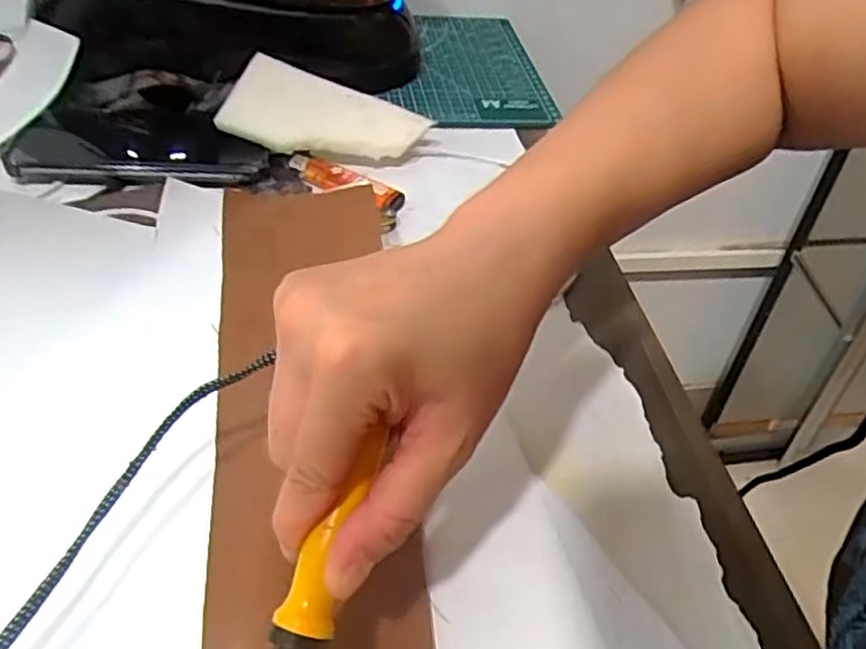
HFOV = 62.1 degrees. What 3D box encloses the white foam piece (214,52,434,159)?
[{"bbox_3d":[-0.073,-0.146,0.506,0.133,0.014,0.064,15,65,-11],"label":"white foam piece"}]

